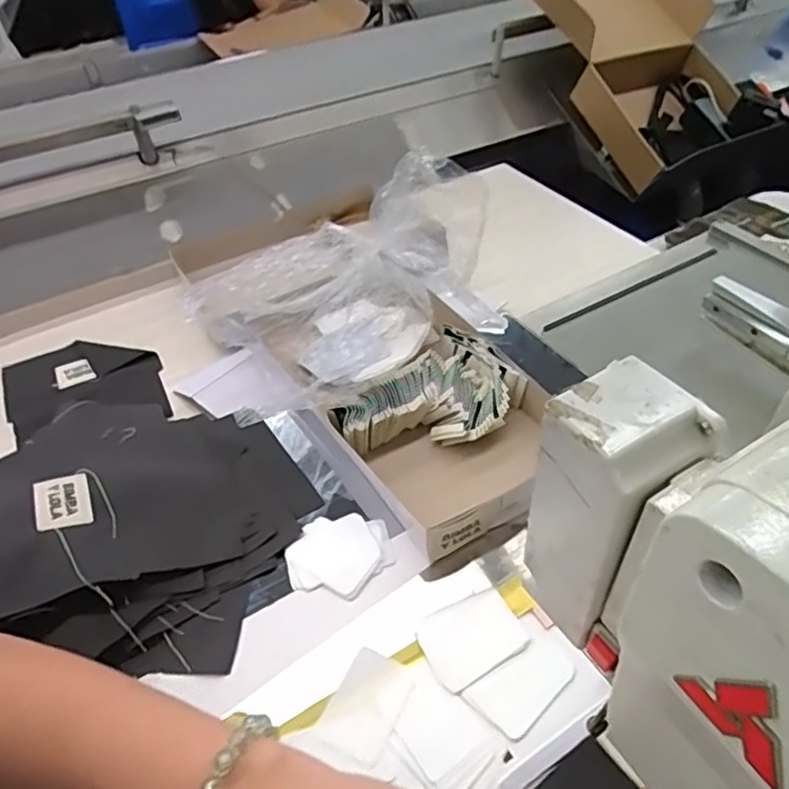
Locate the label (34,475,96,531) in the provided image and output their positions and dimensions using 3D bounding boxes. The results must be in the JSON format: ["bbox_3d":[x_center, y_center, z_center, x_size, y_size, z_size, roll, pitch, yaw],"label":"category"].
[{"bbox_3d":[-0.236,0.077,0.452,0.035,0.005,0.046,-5,46,-32],"label":"label"}]

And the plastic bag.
[{"bbox_3d":[-0.041,-0.092,0.609,0.270,0.143,0.175,-30,51,-24],"label":"plastic bag"}]

